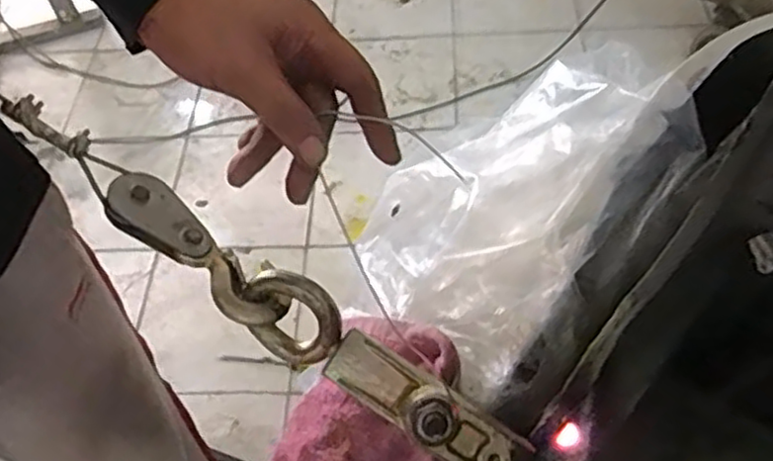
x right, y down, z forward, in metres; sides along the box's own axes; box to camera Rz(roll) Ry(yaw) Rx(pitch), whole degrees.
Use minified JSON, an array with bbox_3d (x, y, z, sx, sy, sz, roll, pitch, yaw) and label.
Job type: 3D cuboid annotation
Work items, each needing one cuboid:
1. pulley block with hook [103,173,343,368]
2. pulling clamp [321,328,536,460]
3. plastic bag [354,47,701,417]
[{"bbox_3d":[-0.108,0.024,0.468,0.177,0.044,0.042,36,66,2],"label":"pulley block with hook"},{"bbox_3d":[0.022,0.108,0.431,0.132,0.051,0.037,27,62,22],"label":"pulling clamp"},{"bbox_3d":[0.110,-0.017,0.551,0.248,0.115,0.208,-34,59,-17],"label":"plastic bag"}]

